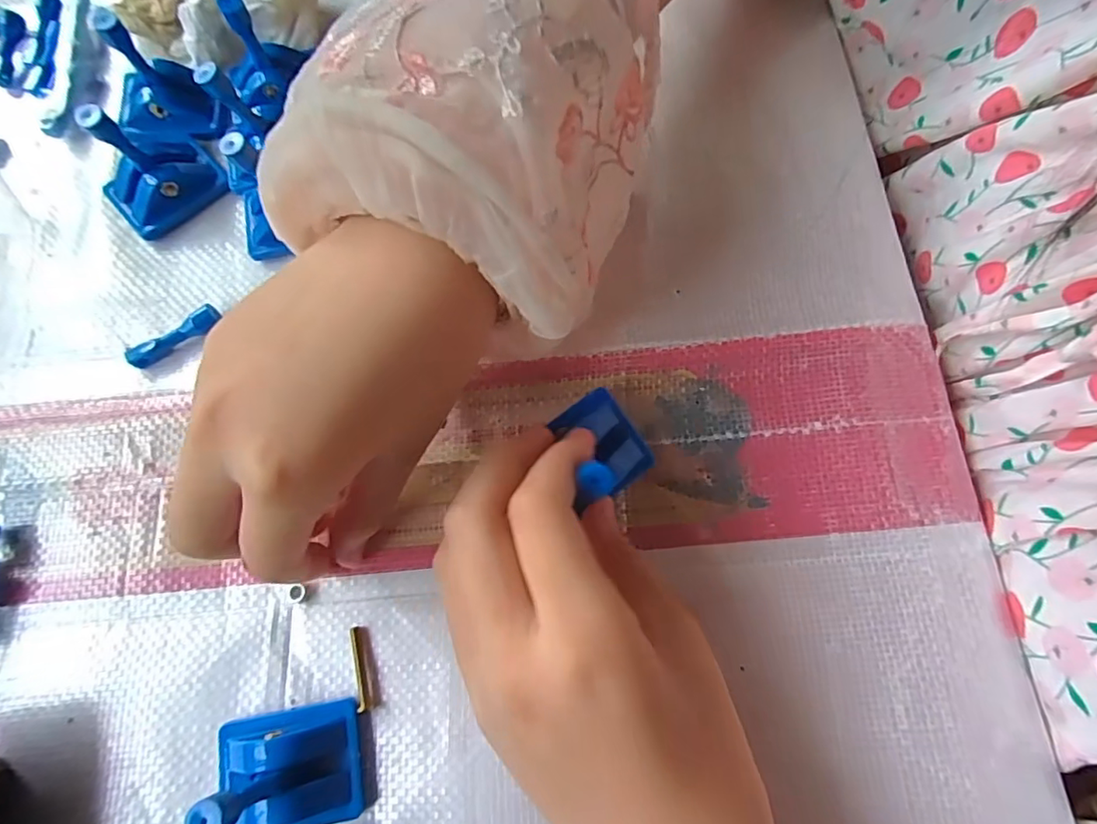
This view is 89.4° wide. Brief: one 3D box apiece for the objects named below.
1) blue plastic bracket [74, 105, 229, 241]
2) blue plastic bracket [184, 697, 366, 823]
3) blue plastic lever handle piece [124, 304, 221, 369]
[{"bbox_3d":[-0.167,-0.103,0.224,0.043,0.046,0.034,-39,76,-9],"label":"blue plastic bracket"},{"bbox_3d":[-0.082,0.107,0.159,0.042,0.045,0.032,-8,74,0],"label":"blue plastic bracket"},{"bbox_3d":[-0.149,-0.030,0.221,0.038,0.008,0.008,-31,75,-7],"label":"blue plastic lever handle piece"}]

